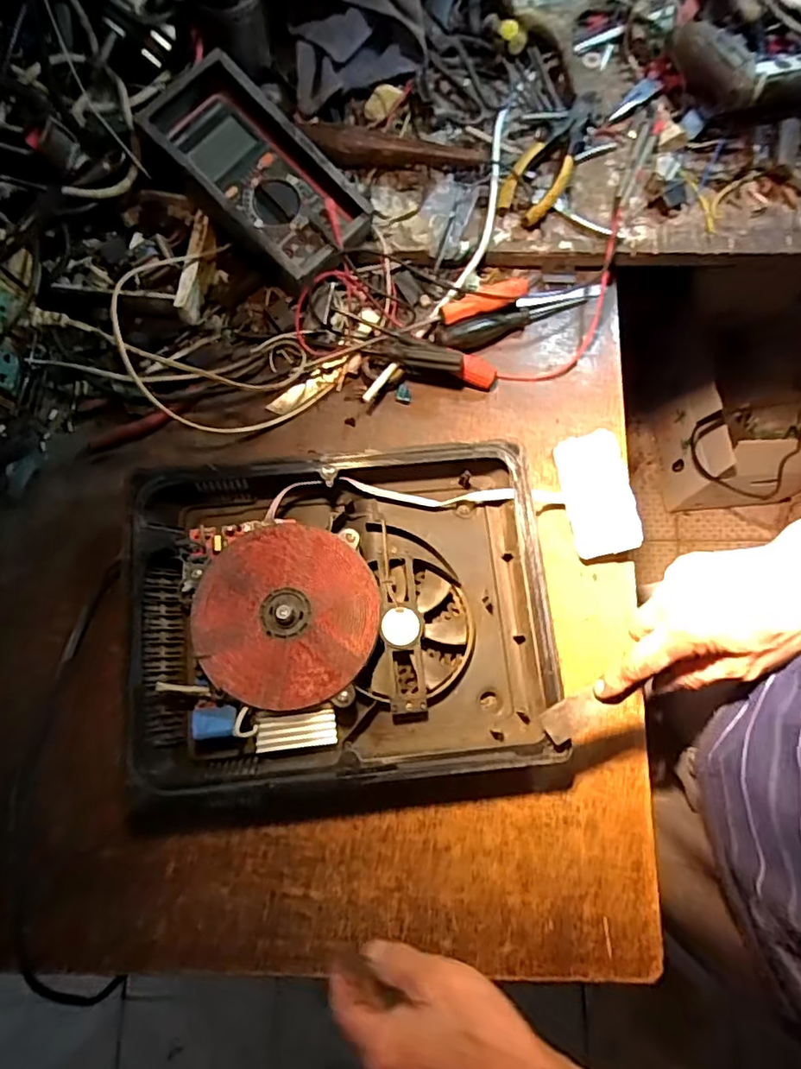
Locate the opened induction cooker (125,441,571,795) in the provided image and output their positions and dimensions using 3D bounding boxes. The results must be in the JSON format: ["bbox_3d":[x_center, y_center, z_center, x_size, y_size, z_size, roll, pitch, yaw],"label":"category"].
[{"bbox_3d":[-0.048,0.064,0.488,0.324,0.052,0.252,-5,78,-2],"label":"opened induction cooker"}]

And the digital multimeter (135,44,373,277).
[{"bbox_3d":[-0.136,-0.334,0.555,0.223,0.062,0.106,43,80,8],"label":"digital multimeter"}]

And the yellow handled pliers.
[{"bbox_3d":[0.149,-0.375,0.590,0.052,0.028,0.144,27,79,5],"label":"yellow handled pliers"}]

